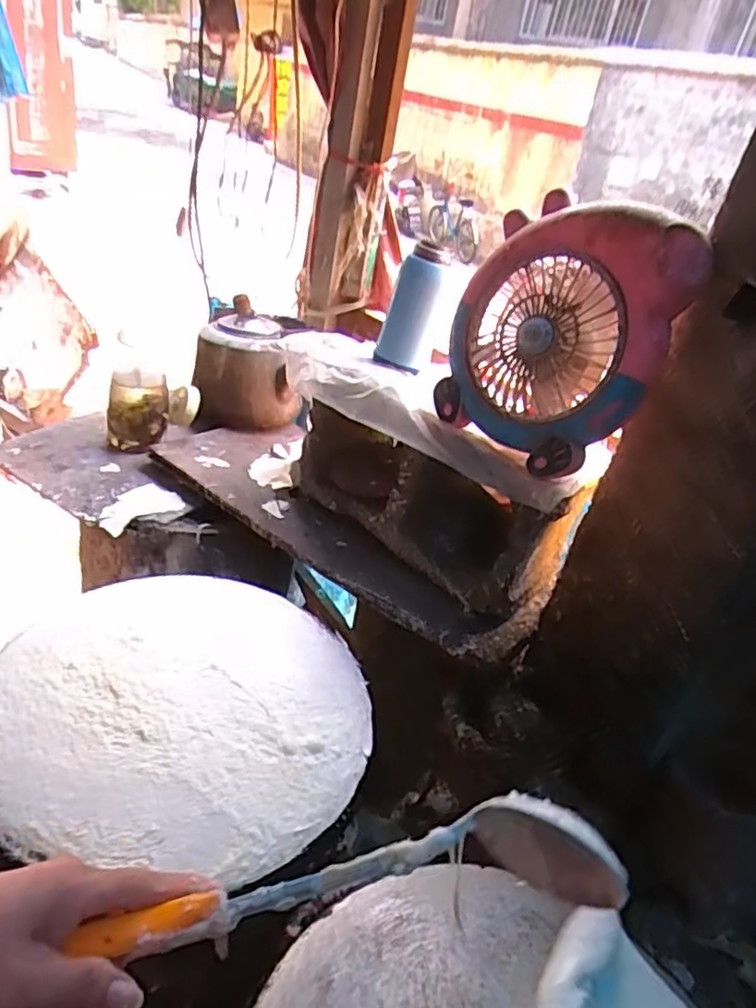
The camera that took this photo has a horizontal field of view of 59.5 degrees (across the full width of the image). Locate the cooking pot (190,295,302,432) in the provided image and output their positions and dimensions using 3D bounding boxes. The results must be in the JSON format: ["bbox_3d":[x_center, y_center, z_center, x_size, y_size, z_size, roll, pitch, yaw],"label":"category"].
[{"bbox_3d":[-0.223,-0.226,1.126,0.174,0.151,0.161,-1,34,-19],"label":"cooking pot"}]

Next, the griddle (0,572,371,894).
[{"bbox_3d":[-0.186,0.183,0.654,0.344,0.036,0.337,9,31,-6],"label":"griddle"}]

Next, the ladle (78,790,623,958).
[{"bbox_3d":[-0.007,0.217,0.366,0.284,0.075,0.056,-5,35,-15],"label":"ladle"}]

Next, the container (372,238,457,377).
[{"bbox_3d":[0.052,-0.278,0.932,0.067,0.173,0.067,18,15,-5],"label":"container"}]

